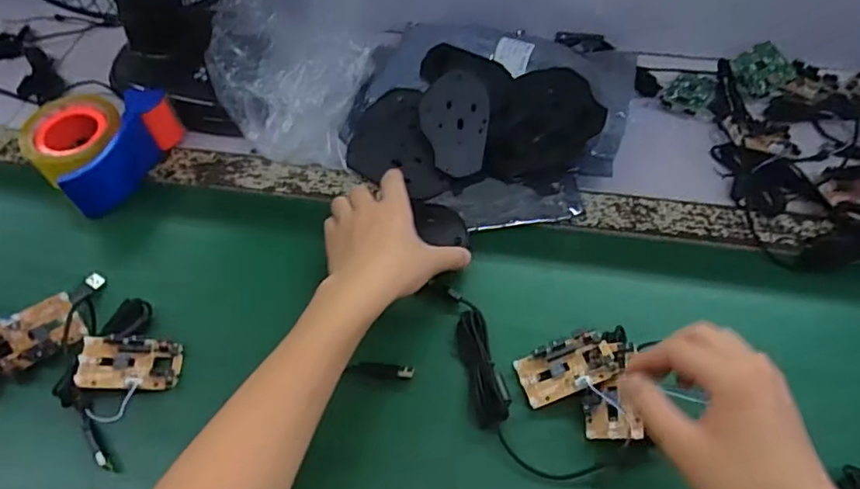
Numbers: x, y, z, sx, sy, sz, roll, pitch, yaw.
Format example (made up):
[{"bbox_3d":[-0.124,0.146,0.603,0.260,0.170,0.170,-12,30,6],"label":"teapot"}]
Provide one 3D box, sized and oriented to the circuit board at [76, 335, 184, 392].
[{"bbox_3d":[-0.256,0.101,0.486,0.078,0.011,0.046,7,58,-16],"label":"circuit board"}]

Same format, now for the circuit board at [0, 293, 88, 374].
[{"bbox_3d":[-0.347,0.080,0.494,0.078,0.012,0.043,-29,93,-20],"label":"circuit board"}]

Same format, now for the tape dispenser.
[{"bbox_3d":[-0.360,-0.107,0.601,0.127,0.070,0.144,17,55,13],"label":"tape dispenser"}]

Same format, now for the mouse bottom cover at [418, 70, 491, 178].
[{"bbox_3d":[0.028,-0.125,0.589,0.071,0.005,0.109,-6,80,-5],"label":"mouse bottom cover"}]

